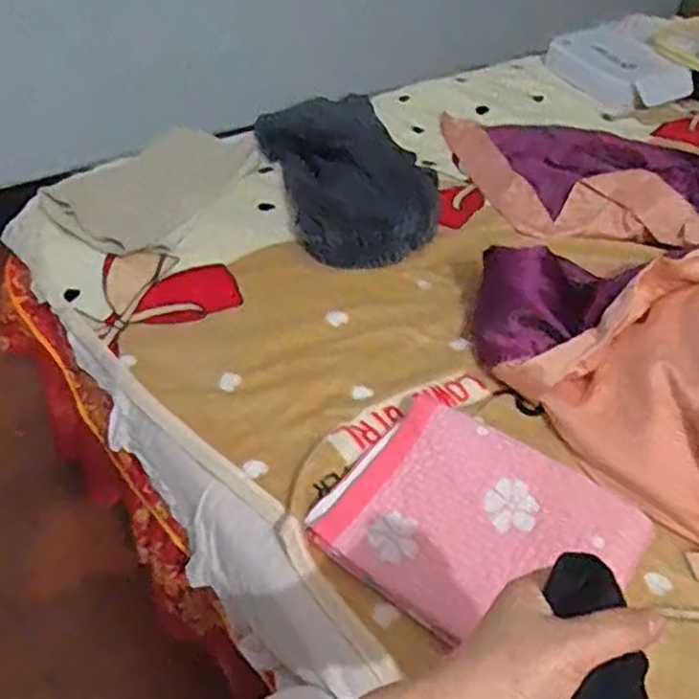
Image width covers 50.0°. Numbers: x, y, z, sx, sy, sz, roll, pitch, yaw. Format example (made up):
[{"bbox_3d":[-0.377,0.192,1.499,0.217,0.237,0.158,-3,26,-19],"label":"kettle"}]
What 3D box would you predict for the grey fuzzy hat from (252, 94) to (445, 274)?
[{"bbox_3d":[0.006,-0.252,1.030,0.208,0.096,0.357,-9,42,-14],"label":"grey fuzzy hat"}]

